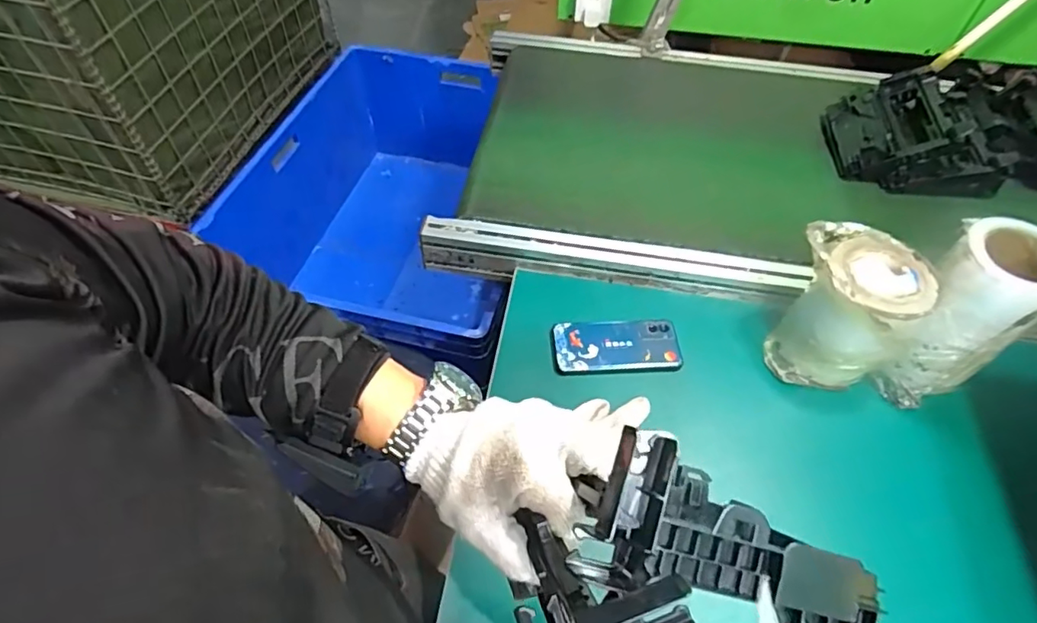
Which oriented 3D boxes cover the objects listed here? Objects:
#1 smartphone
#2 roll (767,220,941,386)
[{"bbox_3d":[0.129,0.045,0.744,0.164,0.015,0.076,-3,62,-5],"label":"smartphone"},{"bbox_3d":[0.399,-0.002,0.701,0.125,0.157,0.134,1,54,-1],"label":"roll"}]

